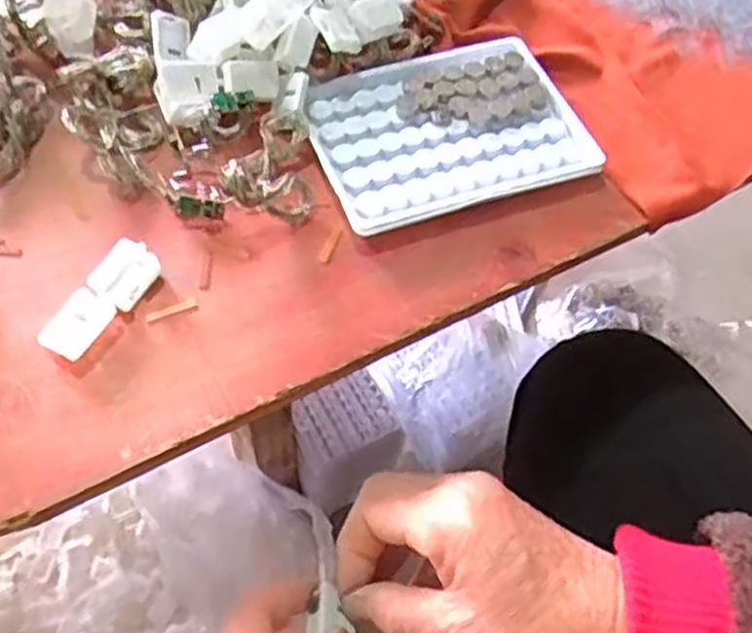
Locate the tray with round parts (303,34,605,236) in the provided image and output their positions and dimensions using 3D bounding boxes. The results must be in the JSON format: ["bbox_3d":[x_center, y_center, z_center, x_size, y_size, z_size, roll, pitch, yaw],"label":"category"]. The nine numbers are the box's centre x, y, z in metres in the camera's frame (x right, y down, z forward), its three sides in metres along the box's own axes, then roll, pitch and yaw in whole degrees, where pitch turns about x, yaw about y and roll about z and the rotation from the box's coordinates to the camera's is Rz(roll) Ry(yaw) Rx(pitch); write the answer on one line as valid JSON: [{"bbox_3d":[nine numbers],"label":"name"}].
[{"bbox_3d":[0.032,-0.097,0.392,0.128,0.015,0.105,-16,60,-13],"label":"tray with round parts"}]

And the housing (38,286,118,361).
[{"bbox_3d":[-0.120,0.004,0.319,0.020,0.009,0.030,26,60,13],"label":"housing"}]

